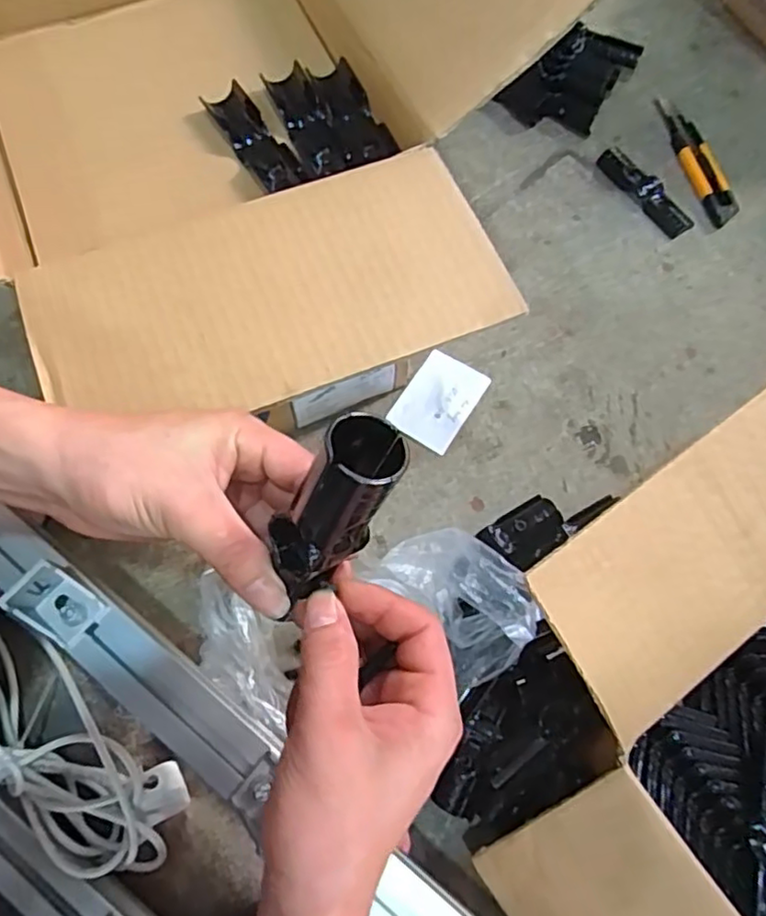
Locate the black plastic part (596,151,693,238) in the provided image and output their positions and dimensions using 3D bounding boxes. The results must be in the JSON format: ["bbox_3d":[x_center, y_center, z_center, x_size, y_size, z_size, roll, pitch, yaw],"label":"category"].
[{"bbox_3d":[0.294,-0.300,0.718,0.038,0.011,0.128,-33,72,-11],"label":"black plastic part"}]

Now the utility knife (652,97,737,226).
[{"bbox_3d":[0.353,-0.345,0.732,0.032,0.021,0.185,-15,70,-5],"label":"utility knife"}]

